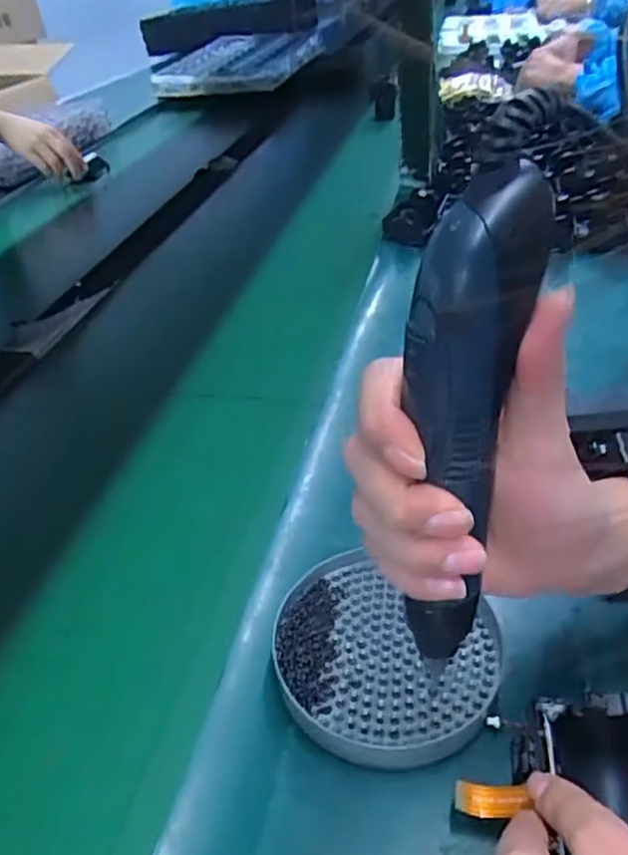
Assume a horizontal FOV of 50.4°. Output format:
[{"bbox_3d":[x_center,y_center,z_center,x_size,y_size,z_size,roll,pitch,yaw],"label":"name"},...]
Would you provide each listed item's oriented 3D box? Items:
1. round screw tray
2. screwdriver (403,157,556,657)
[{"bbox_3d":[0.033,0.117,0.340,0.111,0.018,0.099,18,43,27],"label":"round screw tray"},{"bbox_3d":[0.049,0.001,0.234,0.036,0.171,0.027,13,24,23],"label":"screwdriver"}]

